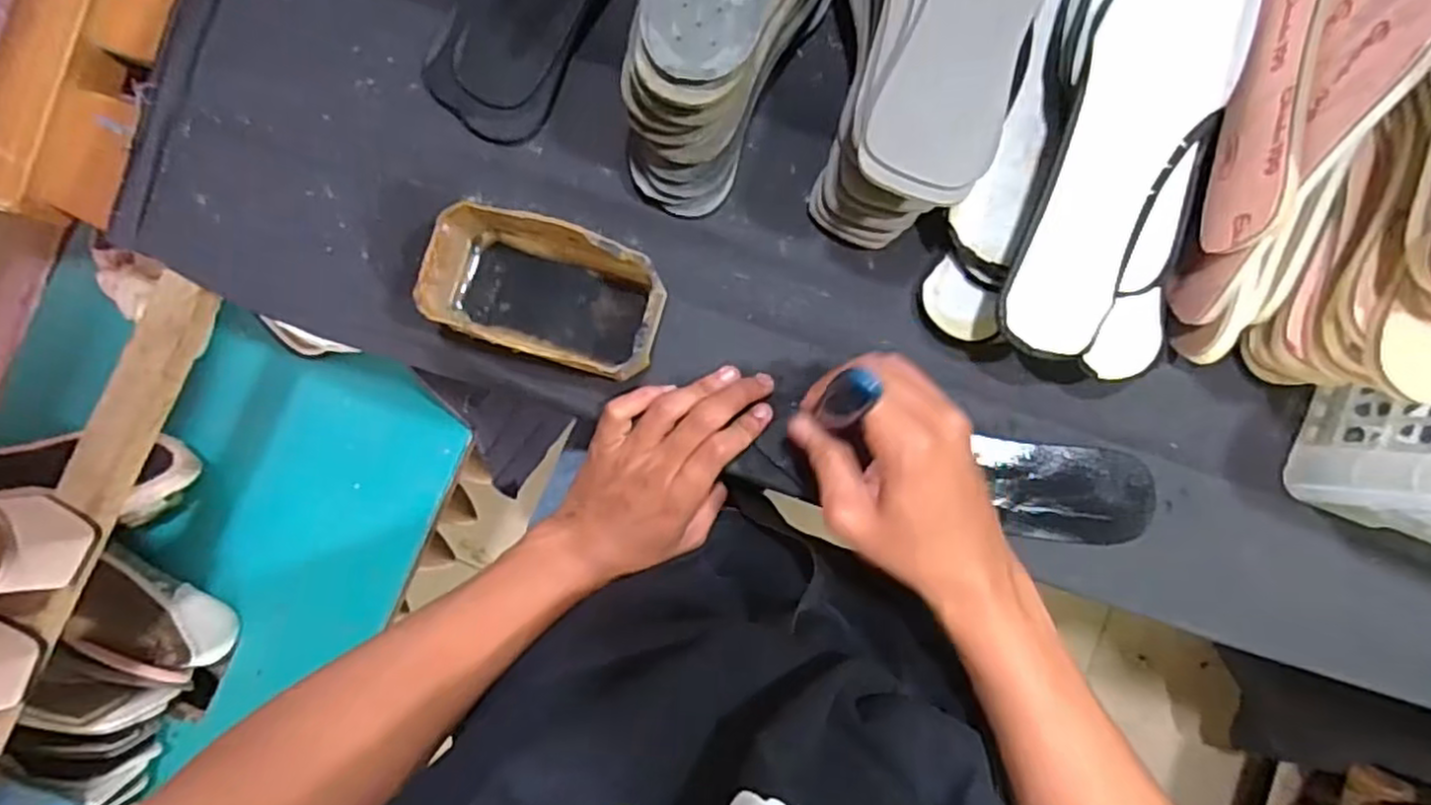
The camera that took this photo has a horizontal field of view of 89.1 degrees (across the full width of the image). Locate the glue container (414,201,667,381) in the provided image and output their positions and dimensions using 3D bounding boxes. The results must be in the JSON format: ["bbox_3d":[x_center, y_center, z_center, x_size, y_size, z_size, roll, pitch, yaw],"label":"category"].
[{"bbox_3d":[-0.095,-0.065,0.429,0.128,0.069,0.074,17,87,0],"label":"glue container"}]

